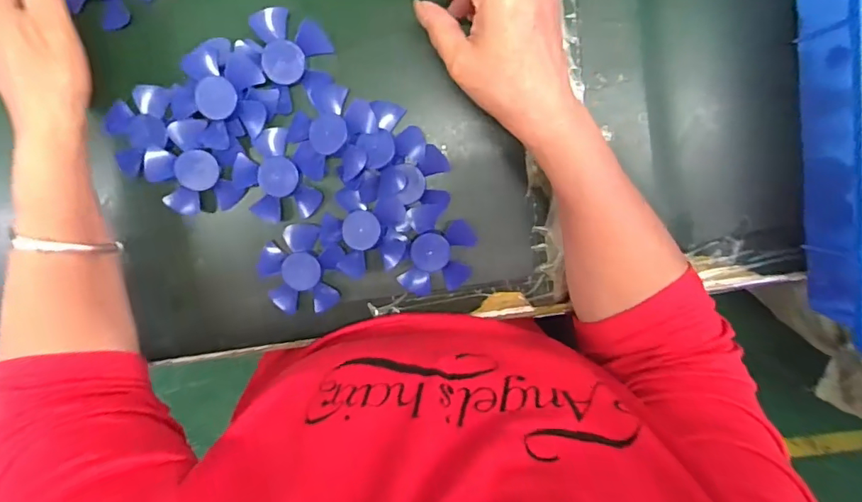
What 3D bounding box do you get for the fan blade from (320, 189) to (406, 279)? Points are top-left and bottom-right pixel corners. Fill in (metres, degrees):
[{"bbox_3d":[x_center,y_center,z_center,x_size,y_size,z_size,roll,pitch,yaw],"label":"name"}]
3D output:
[{"bbox_3d":[-0.054,-0.013,0.390,0.068,0.015,0.065,0,99,3],"label":"fan blade"}]

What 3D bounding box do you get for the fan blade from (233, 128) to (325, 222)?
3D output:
[{"bbox_3d":[-0.117,-0.058,0.387,0.070,0.013,0.070,0,99,3],"label":"fan blade"}]

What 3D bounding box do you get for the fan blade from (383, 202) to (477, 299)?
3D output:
[{"bbox_3d":[0.002,0.002,0.391,0.068,0.015,0.067,0,99,3],"label":"fan blade"}]

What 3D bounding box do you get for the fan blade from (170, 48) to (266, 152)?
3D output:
[{"bbox_3d":[-0.159,-0.116,0.375,0.071,0.023,0.071,42,98,-4],"label":"fan blade"}]

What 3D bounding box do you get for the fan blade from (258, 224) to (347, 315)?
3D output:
[{"bbox_3d":[-0.103,0.018,0.403,0.067,0.013,0.069,0,99,3],"label":"fan blade"}]

